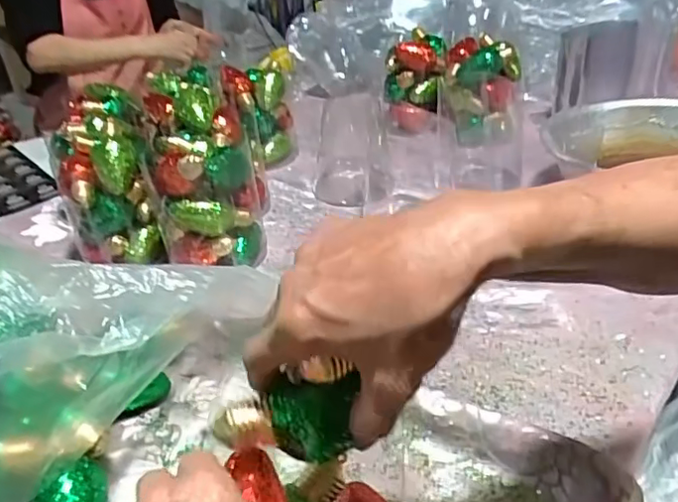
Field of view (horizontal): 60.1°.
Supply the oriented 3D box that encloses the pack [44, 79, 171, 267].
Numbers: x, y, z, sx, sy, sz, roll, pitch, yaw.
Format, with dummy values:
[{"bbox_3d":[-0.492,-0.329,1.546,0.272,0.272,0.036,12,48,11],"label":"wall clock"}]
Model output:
[{"bbox_3d":[-0.346,-0.124,0.868,0.120,0.175,0.382,-14,33,-15],"label":"pack"}]

